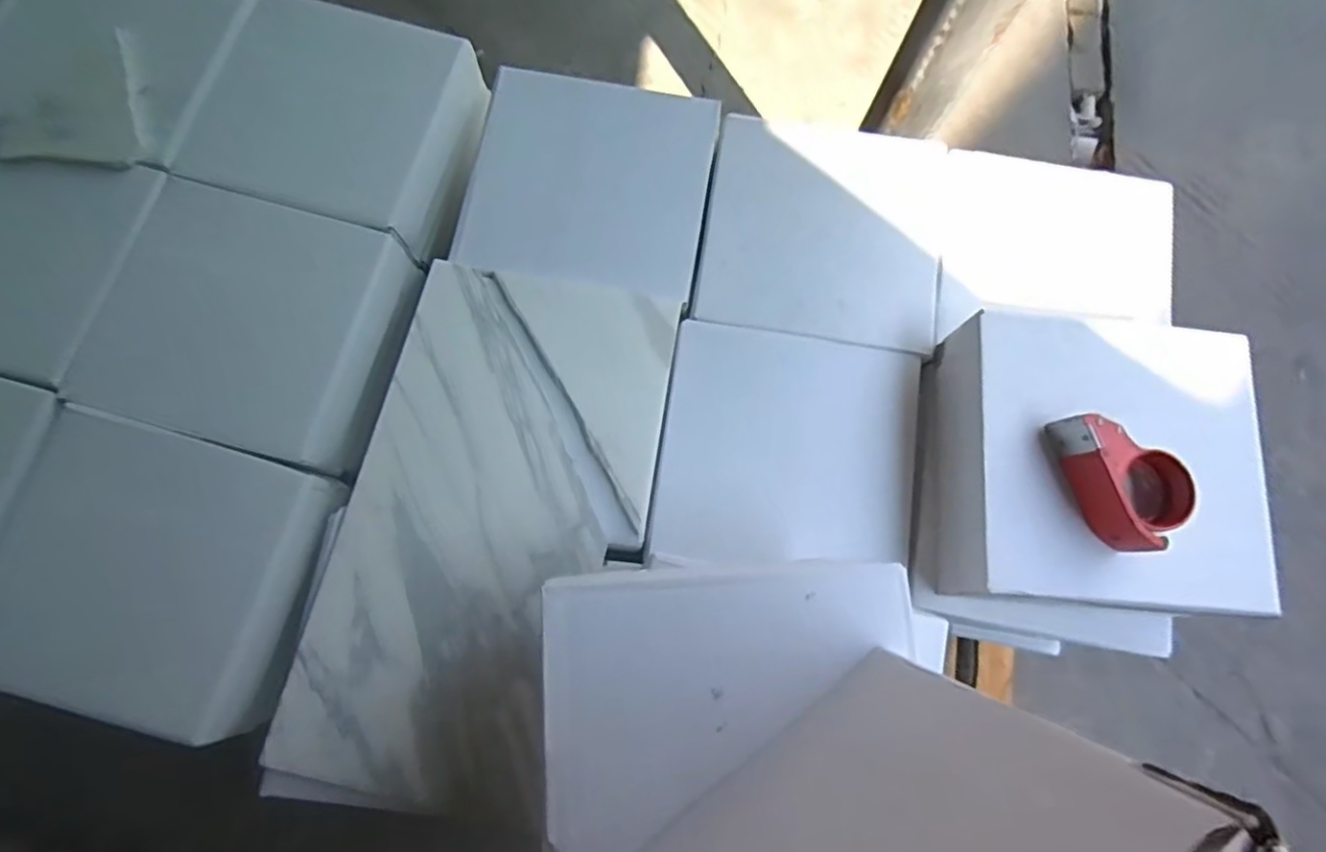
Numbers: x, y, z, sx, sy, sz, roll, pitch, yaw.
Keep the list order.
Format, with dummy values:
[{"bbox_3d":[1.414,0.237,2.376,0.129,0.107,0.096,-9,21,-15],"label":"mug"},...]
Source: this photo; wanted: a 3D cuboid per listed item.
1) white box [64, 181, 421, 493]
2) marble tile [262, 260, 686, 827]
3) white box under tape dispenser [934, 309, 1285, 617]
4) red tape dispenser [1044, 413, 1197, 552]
[{"bbox_3d":[-0.537,-0.132,0.853,0.328,0.107,0.324,15,76,2],"label":"white box"},{"bbox_3d":[-0.193,0.102,0.727,0.323,0.016,0.591,12,74,1],"label":"marble tile"},{"bbox_3d":[0.489,0.041,0.721,0.319,0.117,0.317,5,76,-1],"label":"white box under tape dispenser"},{"bbox_3d":[0.471,0.048,0.648,0.082,0.060,0.141,-21,78,-7],"label":"red tape dispenser"}]

